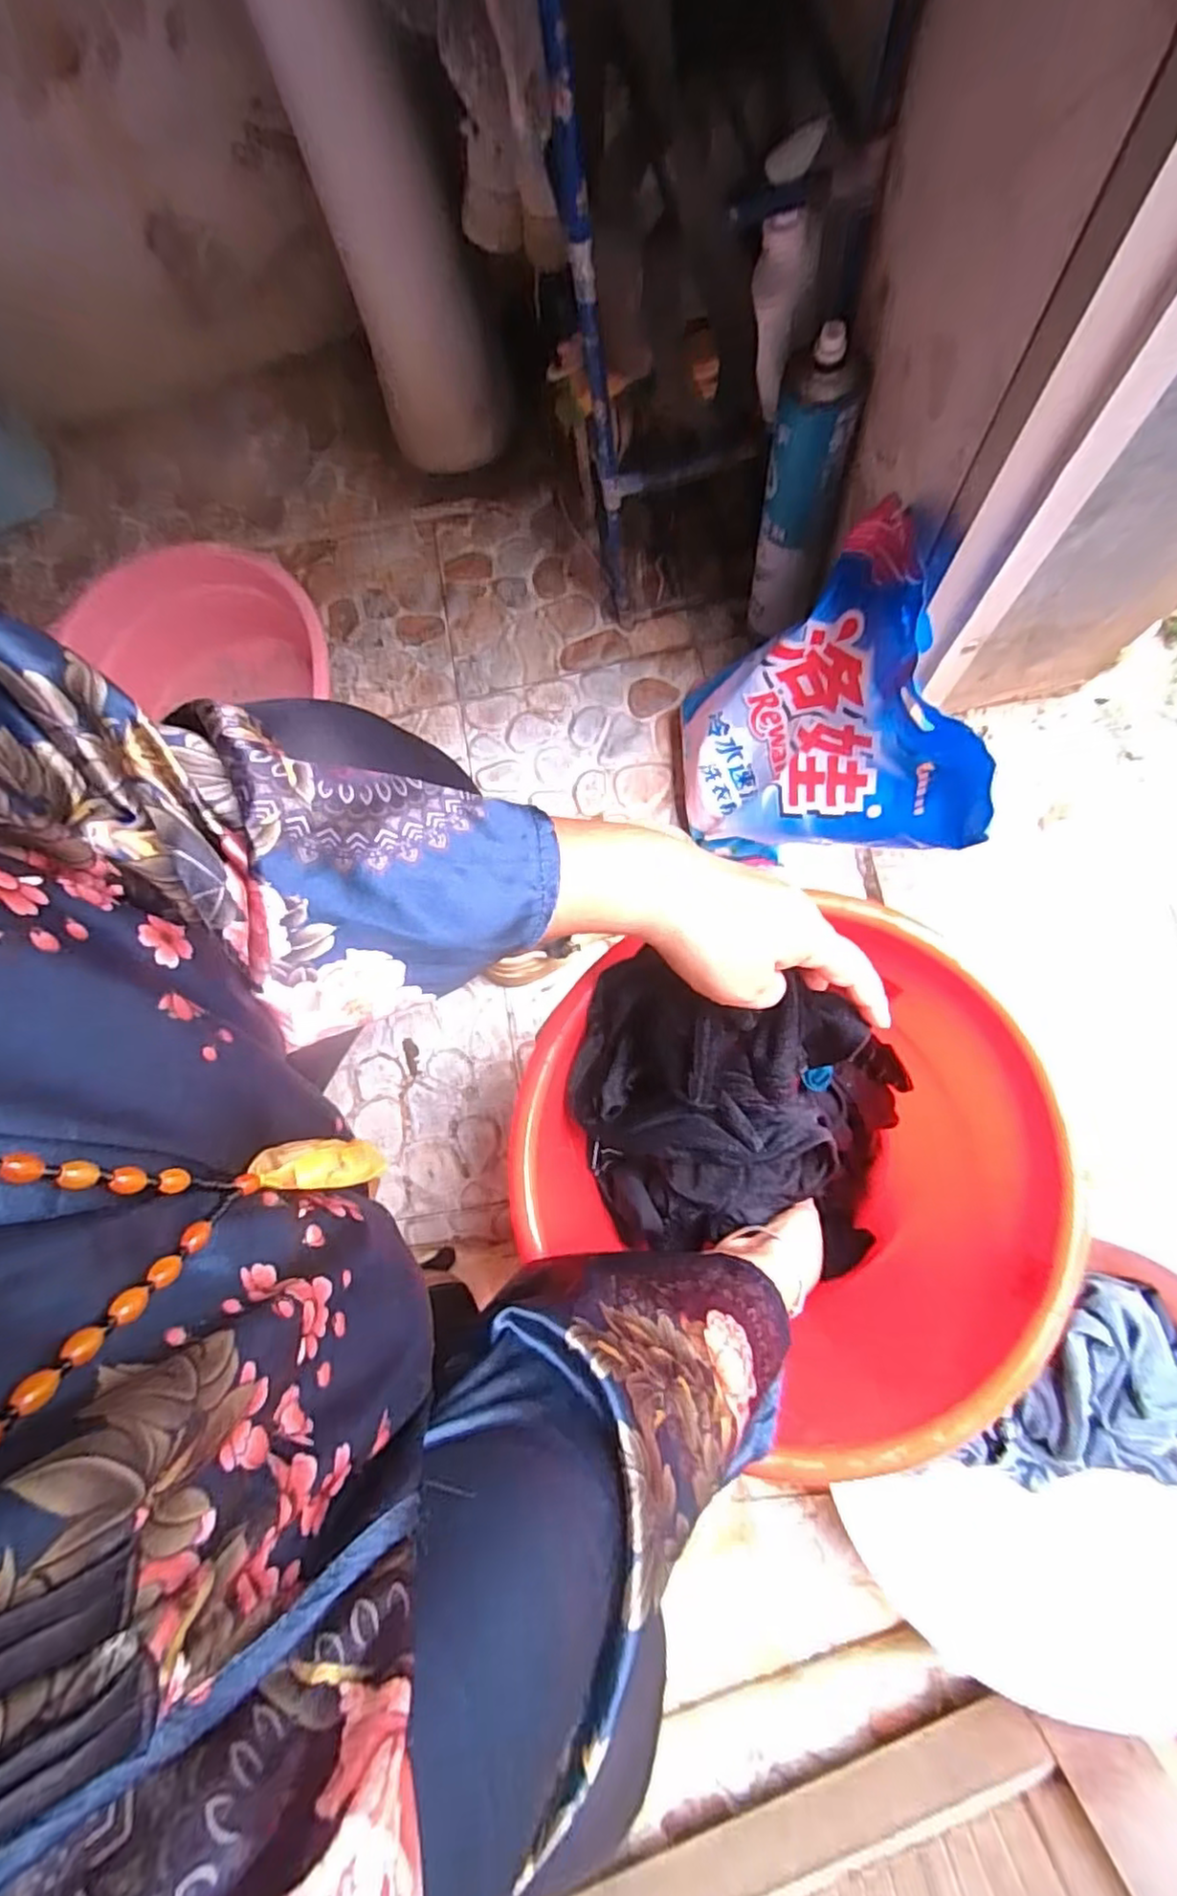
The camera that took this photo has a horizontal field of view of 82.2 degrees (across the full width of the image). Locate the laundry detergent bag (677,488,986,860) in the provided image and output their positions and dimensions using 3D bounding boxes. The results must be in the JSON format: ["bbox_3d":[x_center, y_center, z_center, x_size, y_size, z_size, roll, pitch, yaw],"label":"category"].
[{"bbox_3d":[0.198,-0.180,0.612,0.076,0.309,0.270,0,75,-28],"label":"laundry detergent bag"}]

